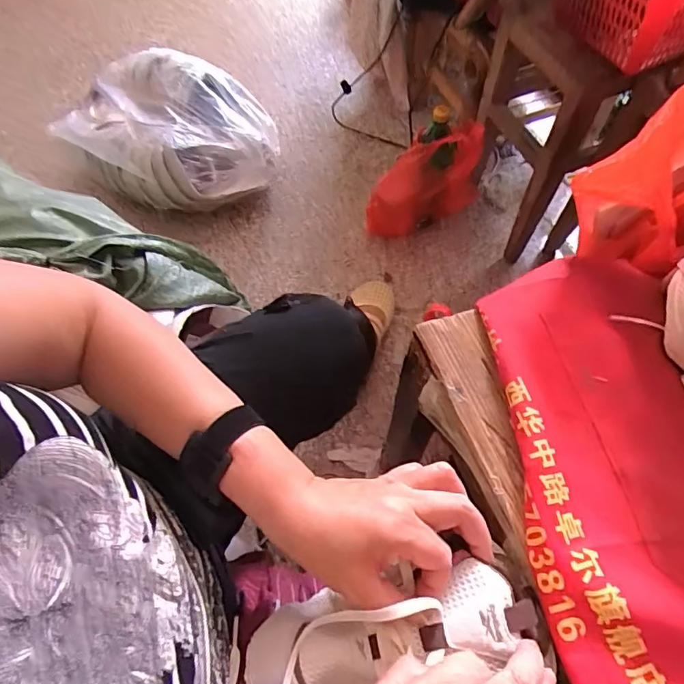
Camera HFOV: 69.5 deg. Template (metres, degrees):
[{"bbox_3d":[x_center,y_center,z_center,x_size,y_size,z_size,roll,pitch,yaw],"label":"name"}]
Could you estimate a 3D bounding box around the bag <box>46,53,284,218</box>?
[{"bbox_3d":[-0.368,-0.461,1.077,0.435,0.173,0.295,16,65,10],"label":"bag"}]

